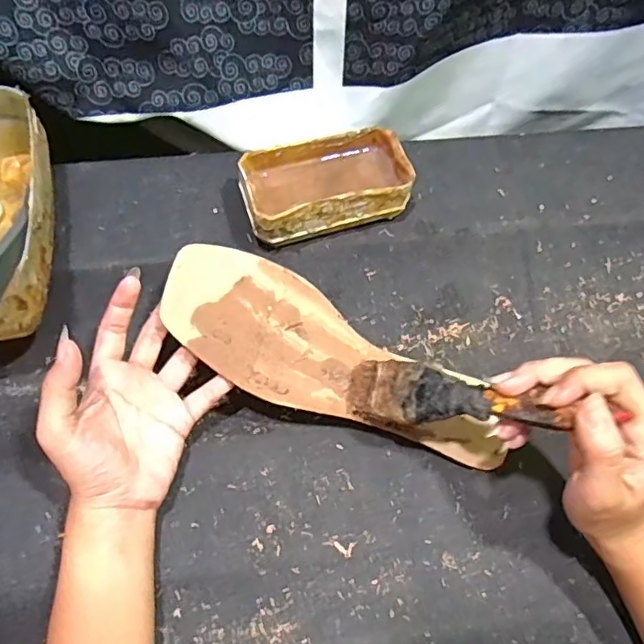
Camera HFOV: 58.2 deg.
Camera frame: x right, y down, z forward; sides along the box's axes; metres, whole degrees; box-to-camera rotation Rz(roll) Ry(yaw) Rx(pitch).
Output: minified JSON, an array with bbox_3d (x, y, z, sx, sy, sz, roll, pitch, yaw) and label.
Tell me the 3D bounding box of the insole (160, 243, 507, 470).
[{"bbox_3d":[0.006,0.028,0.385,0.244,0.007,0.082,31,68,0],"label":"insole"}]

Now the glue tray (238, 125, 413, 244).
[{"bbox_3d":[0.002,-0.105,0.452,0.127,0.043,0.068,-17,68,-10],"label":"glue tray"}]

